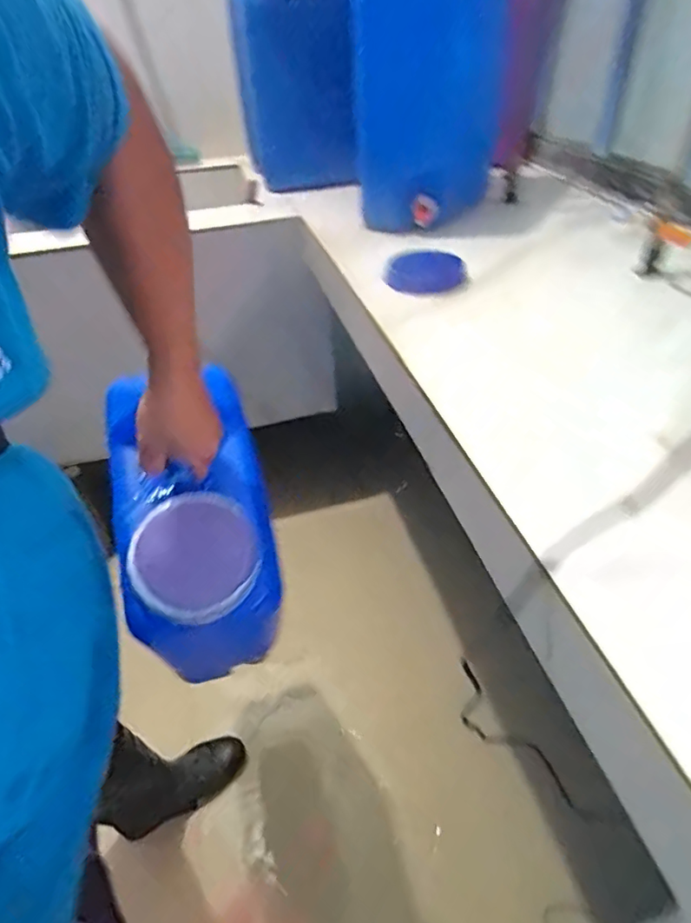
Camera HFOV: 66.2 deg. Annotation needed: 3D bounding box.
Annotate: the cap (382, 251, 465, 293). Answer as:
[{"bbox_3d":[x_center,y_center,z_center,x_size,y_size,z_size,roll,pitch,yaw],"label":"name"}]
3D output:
[{"bbox_3d":[0.127,-0.305,0.851,0.122,0.022,0.135,1,41,6],"label":"cap"}]

